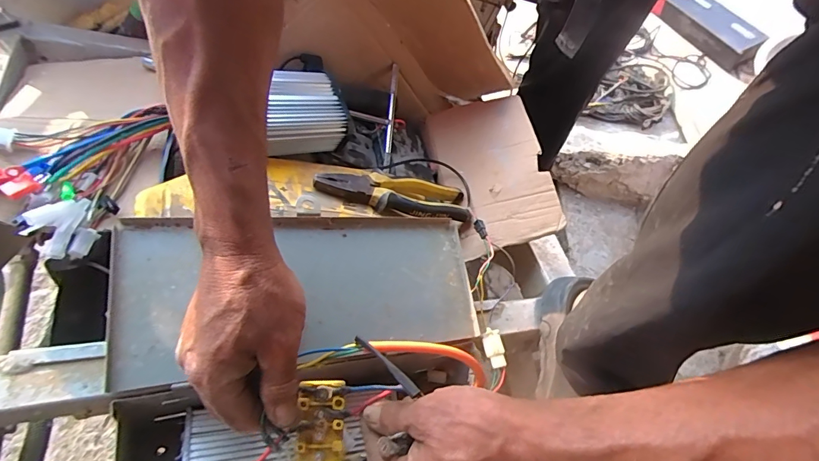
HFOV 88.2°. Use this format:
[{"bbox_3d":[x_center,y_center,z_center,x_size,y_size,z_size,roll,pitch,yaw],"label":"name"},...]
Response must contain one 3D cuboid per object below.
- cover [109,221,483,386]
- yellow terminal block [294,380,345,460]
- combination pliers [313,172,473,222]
[{"bbox_3d":[-0.080,0.048,0.379,0.309,0.008,0.123,-1,70,-27],"label":"cover"},{"bbox_3d":[-0.070,0.159,0.330,0.035,0.012,0.079,0,74,-1],"label":"yellow terminal block"},{"bbox_3d":[-0.011,-0.041,0.492,0.189,0.022,0.049,8,59,-29],"label":"combination pliers"}]

